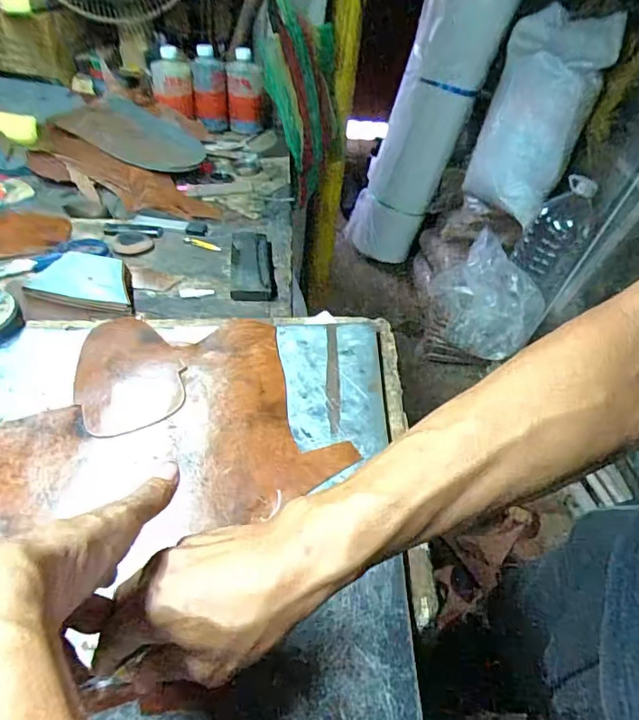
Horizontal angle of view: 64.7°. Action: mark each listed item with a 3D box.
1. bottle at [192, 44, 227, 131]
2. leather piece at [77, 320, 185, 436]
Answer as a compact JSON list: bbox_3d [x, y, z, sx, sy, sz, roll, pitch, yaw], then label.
[{"bbox_3d":[-0.225,-0.548,1.029,0.066,0.151,0.064,-5,43,-12],"label":"bottle"},{"bbox_3d":[-0.191,0.008,0.503,0.099,0.007,0.150,-20,50,-14],"label":"leather piece"}]

